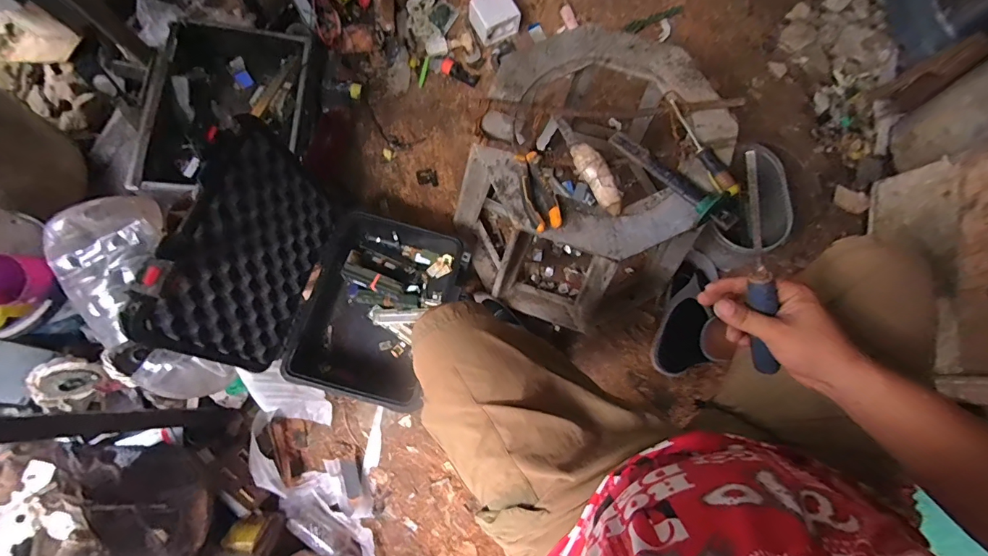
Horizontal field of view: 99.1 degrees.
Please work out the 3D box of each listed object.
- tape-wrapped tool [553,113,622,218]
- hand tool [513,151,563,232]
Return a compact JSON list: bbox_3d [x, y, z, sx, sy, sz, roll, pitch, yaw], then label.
[{"bbox_3d":[0.143,-0.180,0.650,0.033,0.036,0.191,-26,77,-5],"label":"tape-wrapped tool"},{"bbox_3d":[0.064,-0.126,0.620,0.047,0.028,0.118,-12,76,-1],"label":"hand tool"}]

